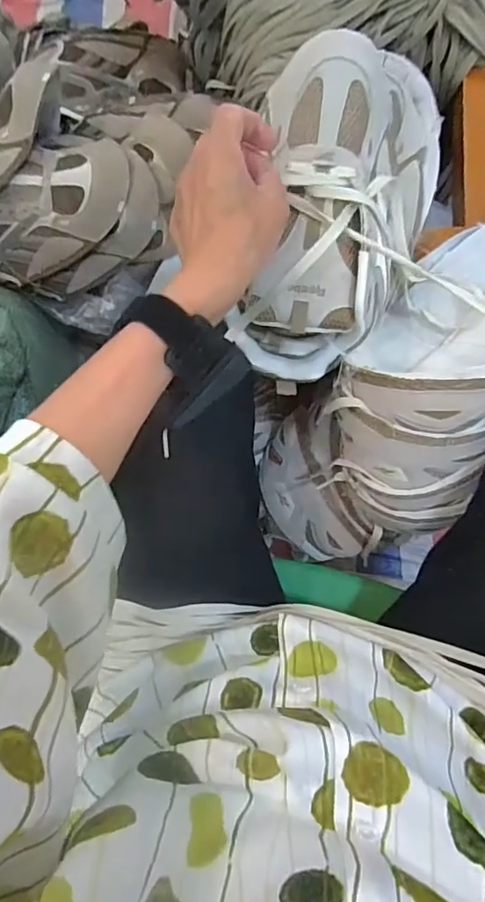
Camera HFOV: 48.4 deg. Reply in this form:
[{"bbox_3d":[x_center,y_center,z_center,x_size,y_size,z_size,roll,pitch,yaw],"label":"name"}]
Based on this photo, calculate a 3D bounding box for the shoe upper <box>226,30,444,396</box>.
[{"bbox_3d":[0.079,-0.189,0.411,0.129,0.105,0.274,11,86,7],"label":"shoe upper"}]

